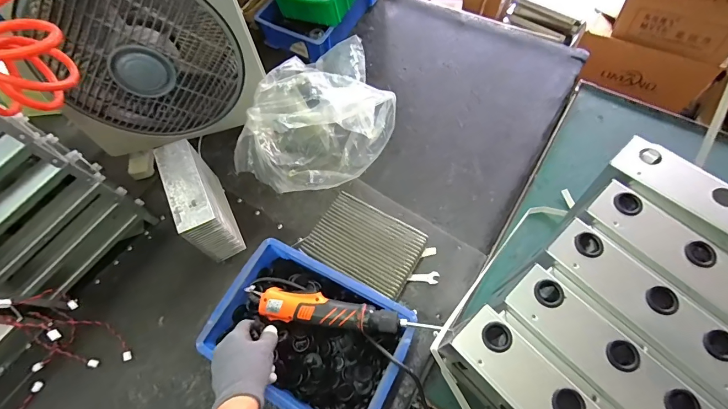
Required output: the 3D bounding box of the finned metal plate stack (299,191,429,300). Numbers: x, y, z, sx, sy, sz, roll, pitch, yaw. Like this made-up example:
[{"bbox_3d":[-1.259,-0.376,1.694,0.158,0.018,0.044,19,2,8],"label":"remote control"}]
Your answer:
[{"bbox_3d":[0.003,0.079,0.655,0.193,0.068,0.138,28,71,16],"label":"finned metal plate stack"}]

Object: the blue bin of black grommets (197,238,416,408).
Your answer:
[{"bbox_3d":[-0.087,0.205,0.565,0.294,0.078,0.205,25,70,13],"label":"blue bin of black grommets"}]

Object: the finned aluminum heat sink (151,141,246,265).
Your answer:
[{"bbox_3d":[-0.305,-0.004,0.669,0.068,0.152,0.196,-26,67,-8],"label":"finned aluminum heat sink"}]

